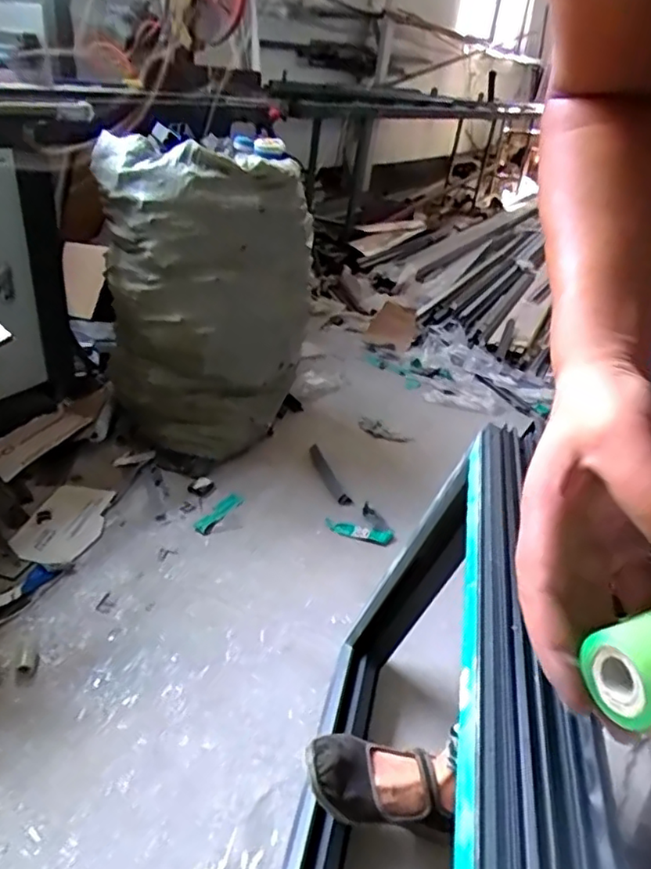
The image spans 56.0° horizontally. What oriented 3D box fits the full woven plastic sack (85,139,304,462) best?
[{"bbox_3d":[-0.264,-0.288,1.354,0.383,0.617,0.269,-17,38,-34],"label":"full woven plastic sack"}]

